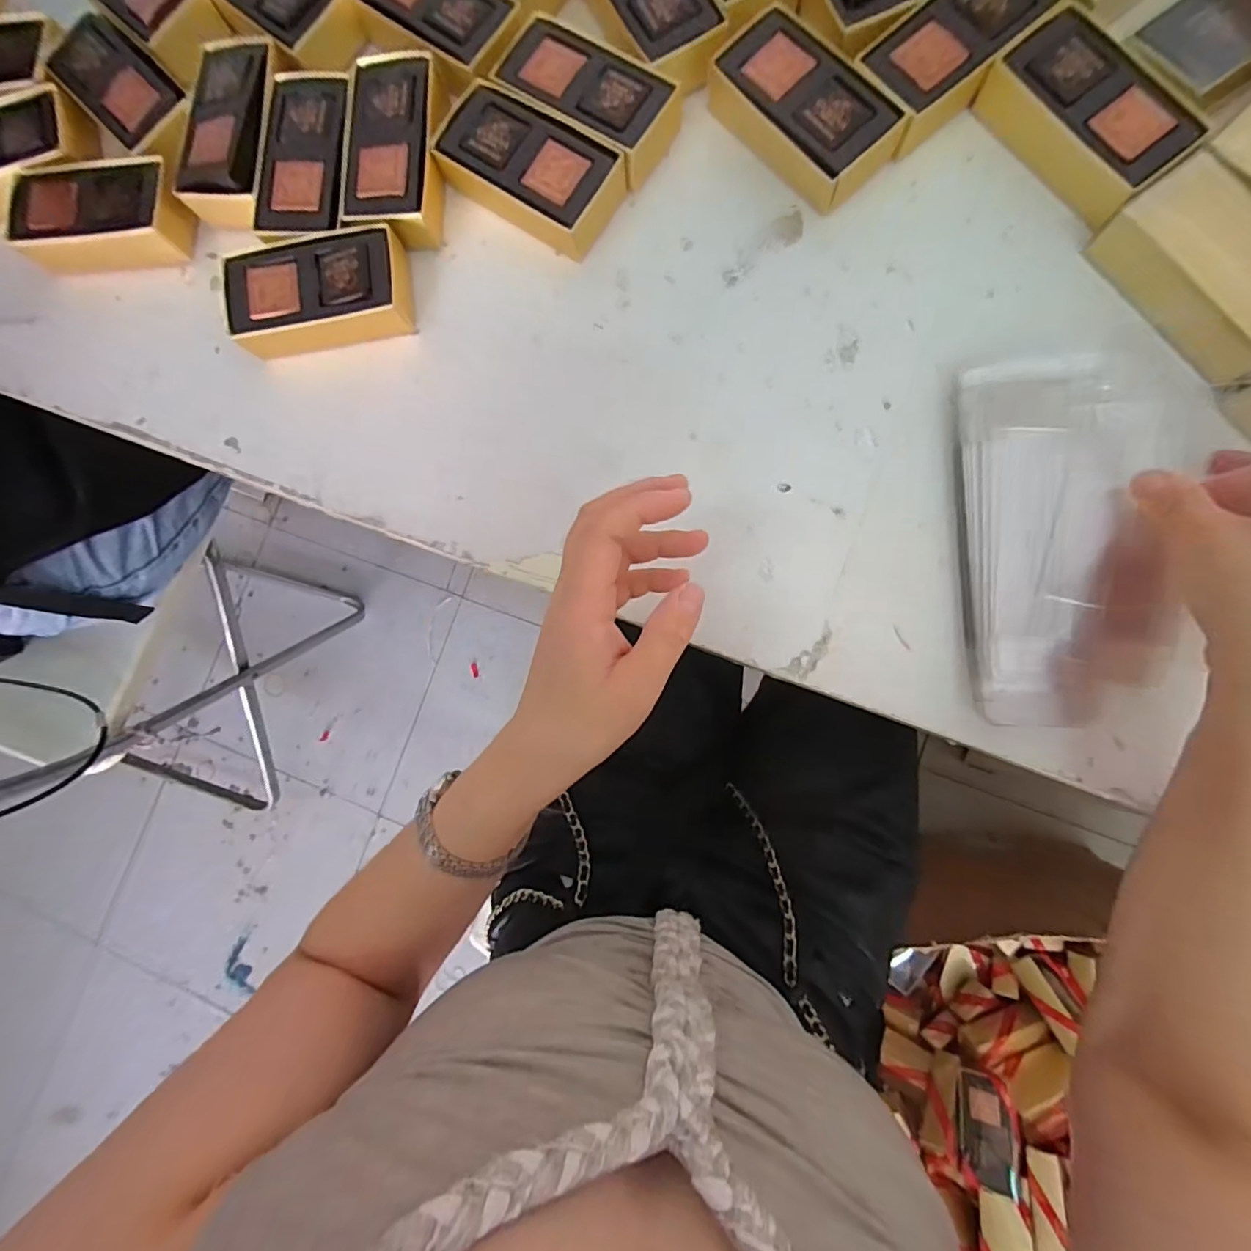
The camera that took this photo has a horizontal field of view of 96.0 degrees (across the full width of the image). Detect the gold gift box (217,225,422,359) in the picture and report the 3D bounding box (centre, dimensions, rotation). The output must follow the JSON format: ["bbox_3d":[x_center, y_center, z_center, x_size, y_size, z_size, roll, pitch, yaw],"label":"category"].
[{"bbox_3d":[-0.202,-0.219,0.376,0.116,0.034,0.060,-4,86,6],"label":"gold gift box"}]

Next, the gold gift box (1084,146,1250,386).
[{"bbox_3d":[0.331,-0.199,0.316,0.070,0.027,0.115,-35,83,3],"label":"gold gift box"}]

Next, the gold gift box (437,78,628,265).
[{"bbox_3d":[-0.063,-0.296,0.369,0.110,0.032,0.061,31,90,7],"label":"gold gift box"}]

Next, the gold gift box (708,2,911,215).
[{"bbox_3d":[0.111,-0.321,0.353,0.061,0.032,0.119,-44,83,2],"label":"gold gift box"}]

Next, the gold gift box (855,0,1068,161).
[{"bbox_3d":[0.201,-0.354,0.348,0.115,0.030,0.059,-38,83,3],"label":"gold gift box"}]

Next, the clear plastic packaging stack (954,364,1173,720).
[{"bbox_3d":[0.244,-0.048,0.317,0.102,0.025,0.202,0,86,6],"label":"clear plastic packaging stack"}]

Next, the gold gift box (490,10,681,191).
[{"bbox_3d":[-0.024,-0.343,0.370,0.115,0.030,0.060,33,90,7],"label":"gold gift box"}]

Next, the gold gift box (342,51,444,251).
[{"bbox_3d":[-0.149,-0.313,0.377,0.061,0.032,0.128,3,86,6],"label":"gold gift box"}]

